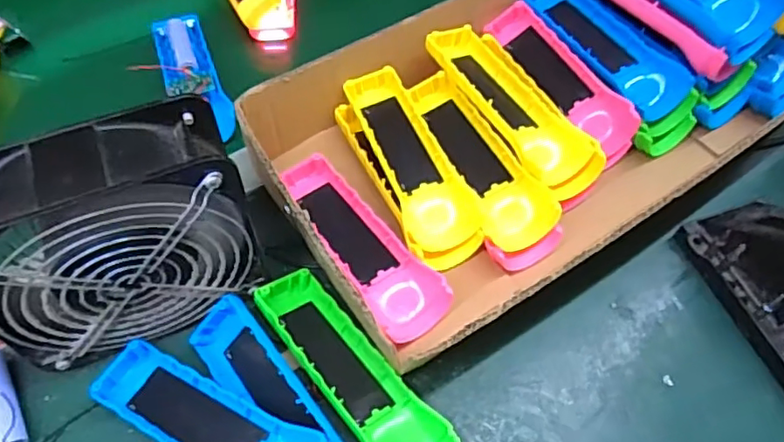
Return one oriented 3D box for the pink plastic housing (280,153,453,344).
[{"bbox_3d":[-0.023,0.014,0.412,0.041,0.027,0.158,-31,62,-18],"label":"pink plastic housing"}]

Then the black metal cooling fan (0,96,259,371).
[{"bbox_3d":[-0.156,0.014,0.344,0.146,0.145,0.060,-22,61,-14],"label":"black metal cooling fan"}]

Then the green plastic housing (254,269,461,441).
[{"bbox_3d":[-0.025,0.094,0.372,0.046,0.029,0.154,-33,63,-19],"label":"green plastic housing"}]

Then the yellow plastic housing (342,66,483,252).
[{"bbox_3d":[0.012,-0.049,0.425,0.048,0.018,0.154,-17,59,-10],"label":"yellow plastic housing"}]

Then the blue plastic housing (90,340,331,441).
[{"bbox_3d":[-0.106,0.121,0.350,0.156,0.033,0.044,25,61,16],"label":"blue plastic housing"}]

